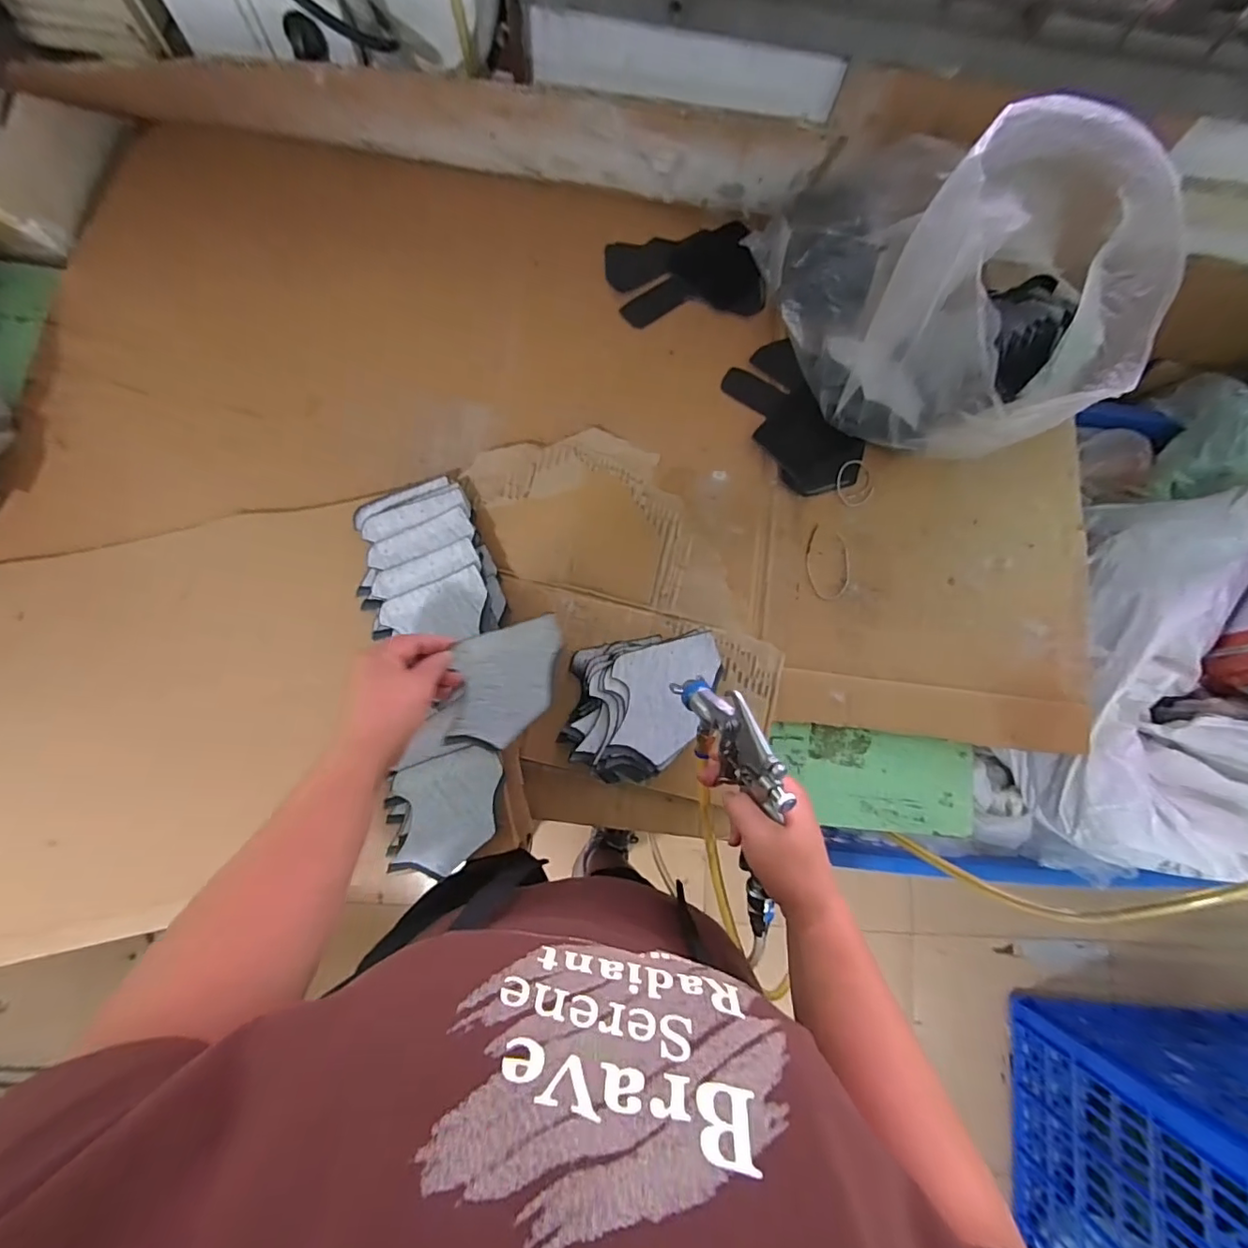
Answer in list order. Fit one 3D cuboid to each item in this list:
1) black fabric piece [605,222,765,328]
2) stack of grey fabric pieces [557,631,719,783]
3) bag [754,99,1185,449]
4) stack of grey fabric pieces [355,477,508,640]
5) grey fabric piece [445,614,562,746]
[{"bbox_3d":[0.075,-0.425,0.661,0.179,0.010,0.122,-12,82,-5],"label":"black fabric piece"},{"bbox_3d":[0.015,0.079,0.540,0.138,0.056,0.143,9,81,-2],"label":"stack of grey fabric pieces"},{"bbox_3d":[0.328,-0.333,0.552,0.374,0.199,0.259,15,80,-1],"label":"bag"},{"bbox_3d":[-0.200,-0.063,0.547,0.125,0.036,0.170,-16,82,-6],"label":"stack of grey fabric pieces"},{"bbox_3d":[-0.109,0.053,0.497,0.090,0.004,0.119,4,100,-20],"label":"grey fabric piece"}]

